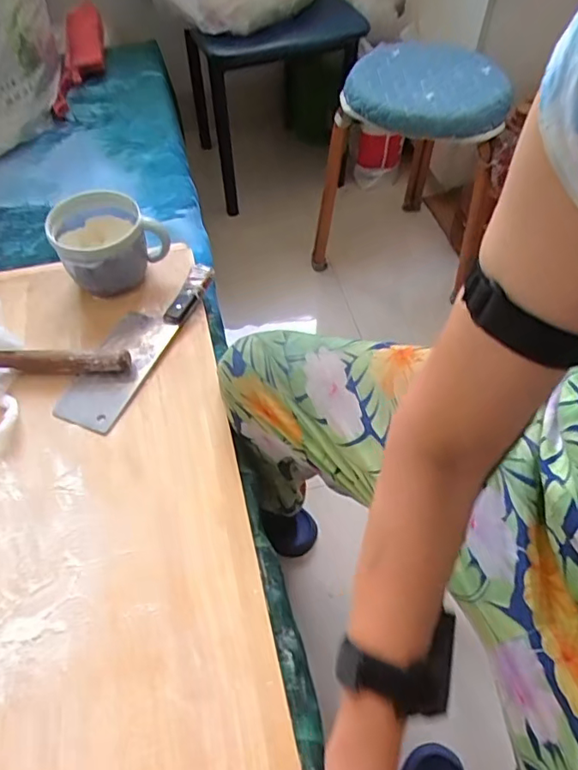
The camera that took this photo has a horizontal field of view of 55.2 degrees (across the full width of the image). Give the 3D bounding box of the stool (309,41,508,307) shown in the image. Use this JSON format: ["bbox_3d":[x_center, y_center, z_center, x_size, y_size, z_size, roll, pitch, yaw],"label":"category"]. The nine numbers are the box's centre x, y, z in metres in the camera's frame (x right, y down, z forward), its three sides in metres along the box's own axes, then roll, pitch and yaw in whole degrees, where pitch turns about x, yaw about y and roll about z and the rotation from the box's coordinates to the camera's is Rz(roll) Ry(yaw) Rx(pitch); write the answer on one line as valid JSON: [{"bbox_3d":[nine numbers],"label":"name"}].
[{"bbox_3d":[0.236,-0.467,1.196,0.335,0.415,0.303,3,55,2],"label":"stool"}]

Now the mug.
[{"bbox_3d":[-0.232,-0.186,0.735,0.135,0.092,0.109,-23,57,-14],"label":"mug"}]

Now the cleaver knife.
[{"bbox_3d":[-0.190,-0.063,0.694,0.077,0.024,0.264,19,57,14],"label":"cleaver knife"}]

